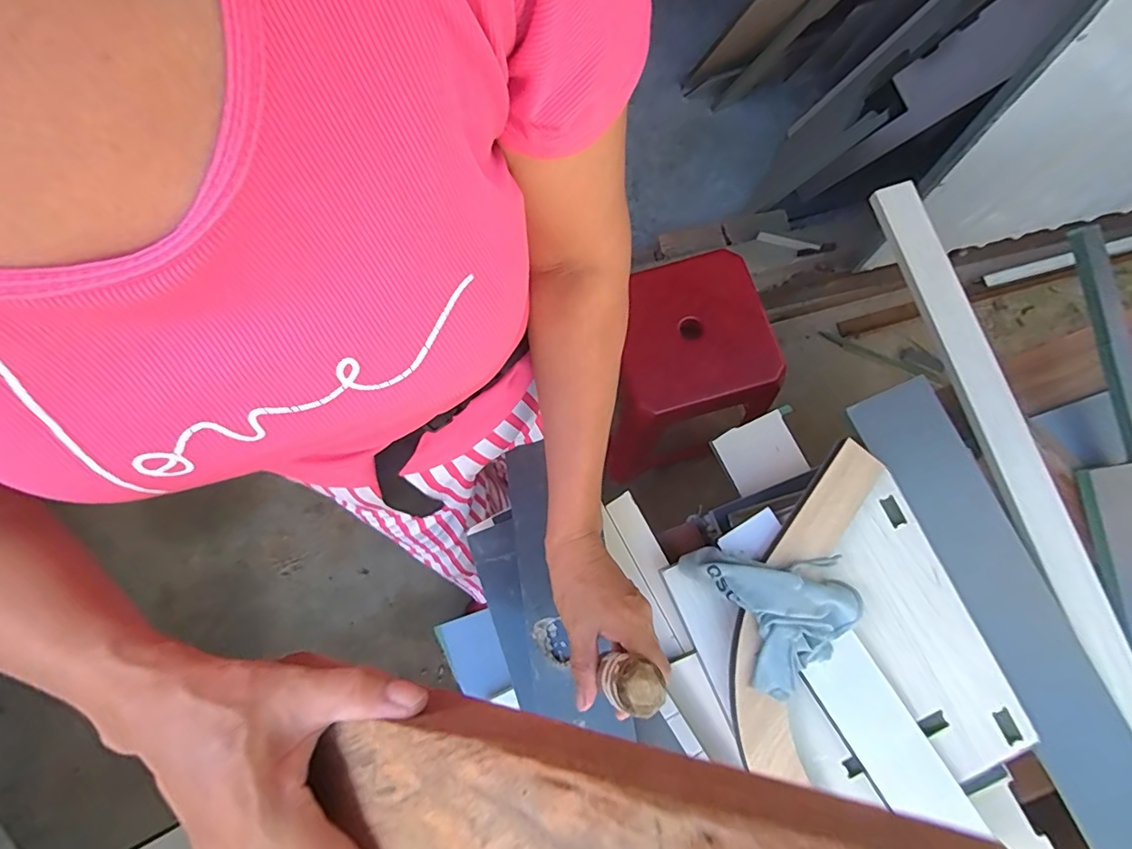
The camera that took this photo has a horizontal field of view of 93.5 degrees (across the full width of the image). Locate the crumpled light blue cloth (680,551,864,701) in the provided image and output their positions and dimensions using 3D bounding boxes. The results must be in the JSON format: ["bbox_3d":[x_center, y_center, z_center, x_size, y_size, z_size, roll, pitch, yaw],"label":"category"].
[{"bbox_3d":[0.213,0.169,0.523,0.141,0.039,0.152,-28,77,-4],"label":"crumpled light blue cloth"}]

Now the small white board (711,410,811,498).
[{"bbox_3d":[0.239,0.036,0.657,0.089,0.007,0.081,-26,73,7],"label":"small white board"}]

